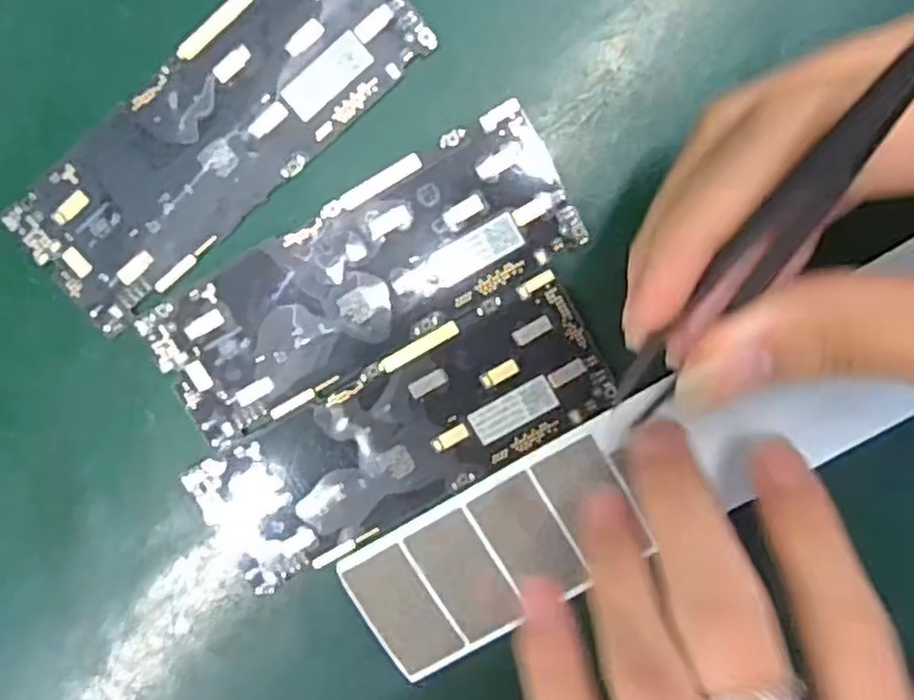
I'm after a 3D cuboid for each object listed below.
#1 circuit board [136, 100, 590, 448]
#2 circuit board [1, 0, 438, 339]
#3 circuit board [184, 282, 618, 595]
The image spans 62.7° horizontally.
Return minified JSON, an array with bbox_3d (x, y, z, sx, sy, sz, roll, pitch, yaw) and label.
[{"bbox_3d":[-0.027,-0.020,0.212,0.122,0.004,0.044,-29,97,6],"label":"circuit board"},{"bbox_3d":[-0.066,-0.060,0.207,0.124,0.004,0.044,-40,96,7],"label":"circuit board"},{"bbox_3d":[-0.016,0.027,0.219,0.122,0.004,0.043,-28,97,6],"label":"circuit board"}]

